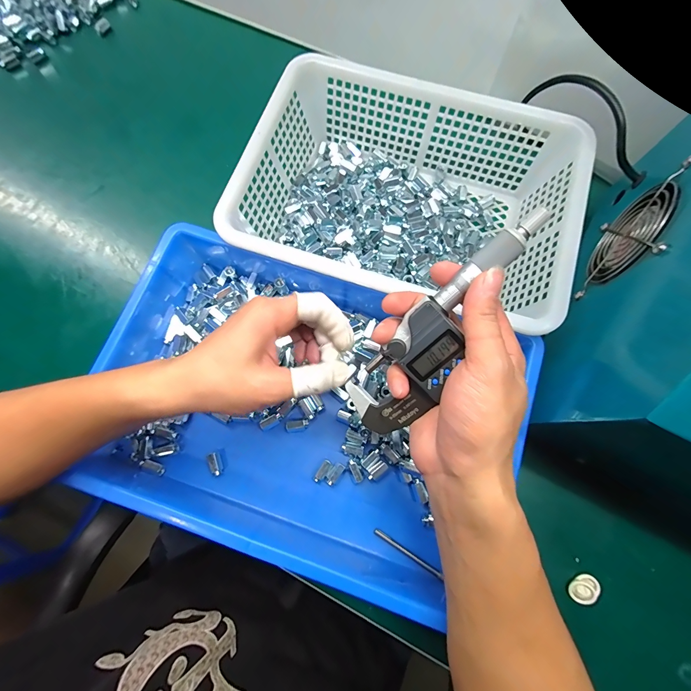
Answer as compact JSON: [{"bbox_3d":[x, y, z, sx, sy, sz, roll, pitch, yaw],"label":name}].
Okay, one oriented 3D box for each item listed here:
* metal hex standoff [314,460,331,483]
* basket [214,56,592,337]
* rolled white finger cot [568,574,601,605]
[{"bbox_3d":[-0.022,0.120,0.308,0.008,0.007,0.023,34,80,8],"label":"metal hex standoff"},{"bbox_3d":[0.063,-0.150,0.341,0.310,0.087,0.220,17,78,5],"label":"basket"},{"bbox_3d":[0.212,0.216,0.288,0.025,0.012,0.017,-42,80,-8],"label":"rolled white finger cot"}]

